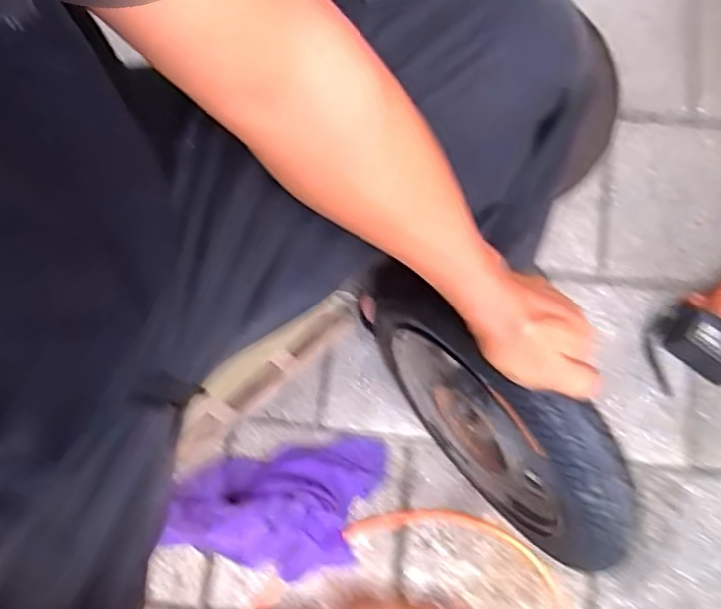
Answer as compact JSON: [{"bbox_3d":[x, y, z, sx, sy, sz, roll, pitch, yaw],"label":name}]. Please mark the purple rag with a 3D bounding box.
[{"bbox_3d":[-0.108,0.271,0.797,0.304,0.048,0.154,-10,77,-1],"label":"purple rag"}]

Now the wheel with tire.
[{"bbox_3d":[0.135,0.134,0.645,0.295,0.328,0.087,43,82,9],"label":"wheel with tire"}]

